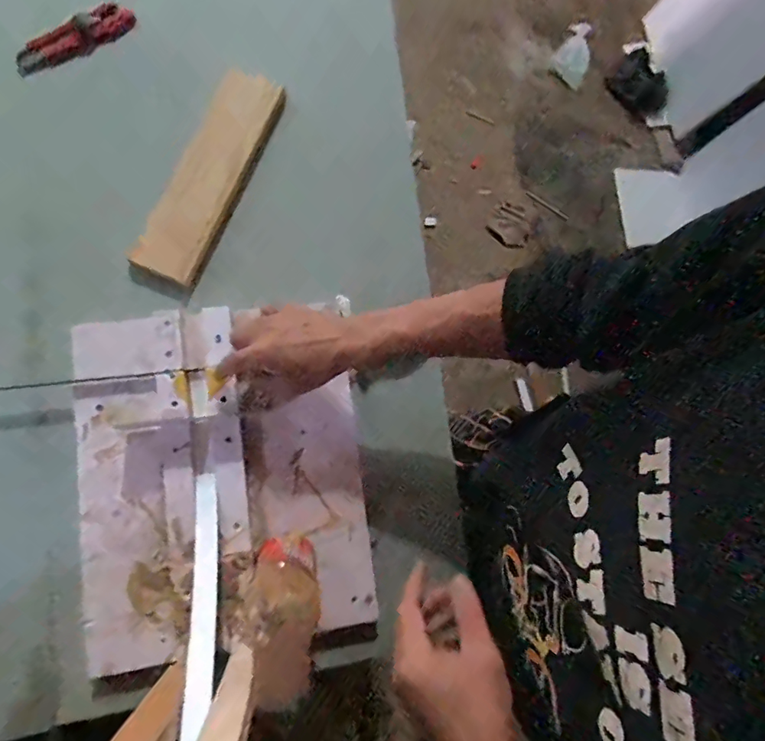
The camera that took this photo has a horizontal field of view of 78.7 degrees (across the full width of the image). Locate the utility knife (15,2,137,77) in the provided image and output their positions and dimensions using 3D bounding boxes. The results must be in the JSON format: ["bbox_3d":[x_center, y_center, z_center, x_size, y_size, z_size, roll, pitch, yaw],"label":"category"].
[{"bbox_3d":[-0.346,-0.372,0.524,0.140,0.030,0.016,-24,45,2],"label":"utility knife"}]

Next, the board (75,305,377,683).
[{"bbox_3d":[-0.172,0.116,0.522,0.297,0.024,0.372,-4,84,-11],"label":"board"}]

